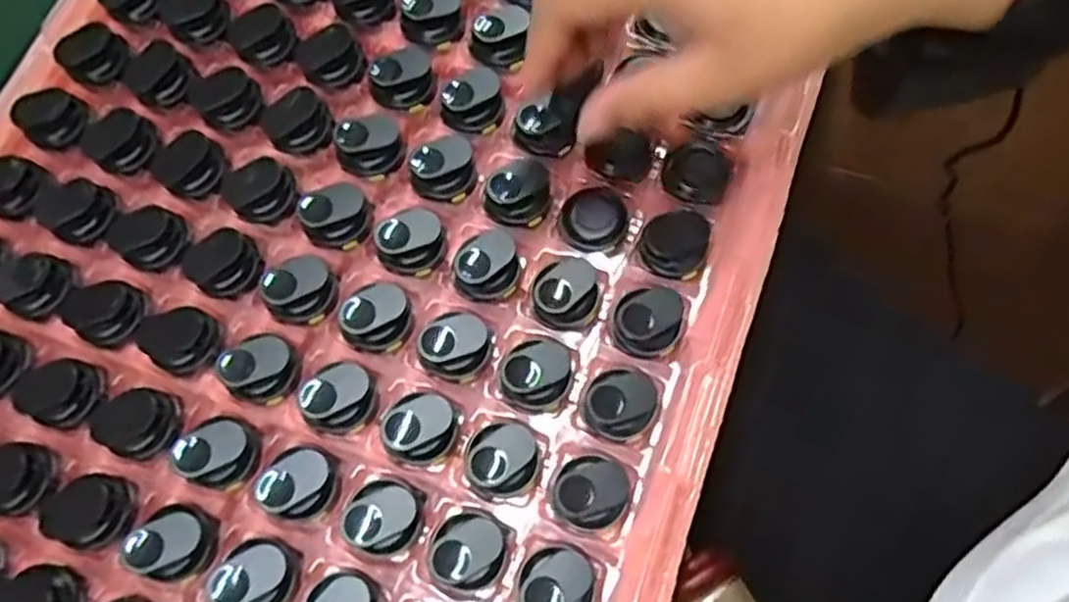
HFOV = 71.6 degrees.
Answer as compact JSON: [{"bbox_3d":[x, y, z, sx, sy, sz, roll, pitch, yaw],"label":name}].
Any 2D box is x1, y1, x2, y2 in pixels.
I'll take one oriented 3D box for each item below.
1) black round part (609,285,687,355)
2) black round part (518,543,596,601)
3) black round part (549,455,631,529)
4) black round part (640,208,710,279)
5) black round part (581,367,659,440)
[{"bbox_3d":[0.048,0.007,0.307,0.027,0.012,0.031,23,73,12],"label":"black round part"},{"bbox_3d":[0.008,0.104,0.274,0.026,0.012,0.028,26,74,13],"label":"black round part"},{"bbox_3d":[0.022,0.072,0.285,0.028,0.012,0.028,-1,70,4],"label":"black round part"},{"bbox_3d":[0.061,-0.026,0.322,0.028,0.009,0.030,-1,70,4],"label":"black round part"},{"bbox_3d":[0.035,0.039,0.297,0.026,0.013,0.030,26,74,13],"label":"black round part"}]

